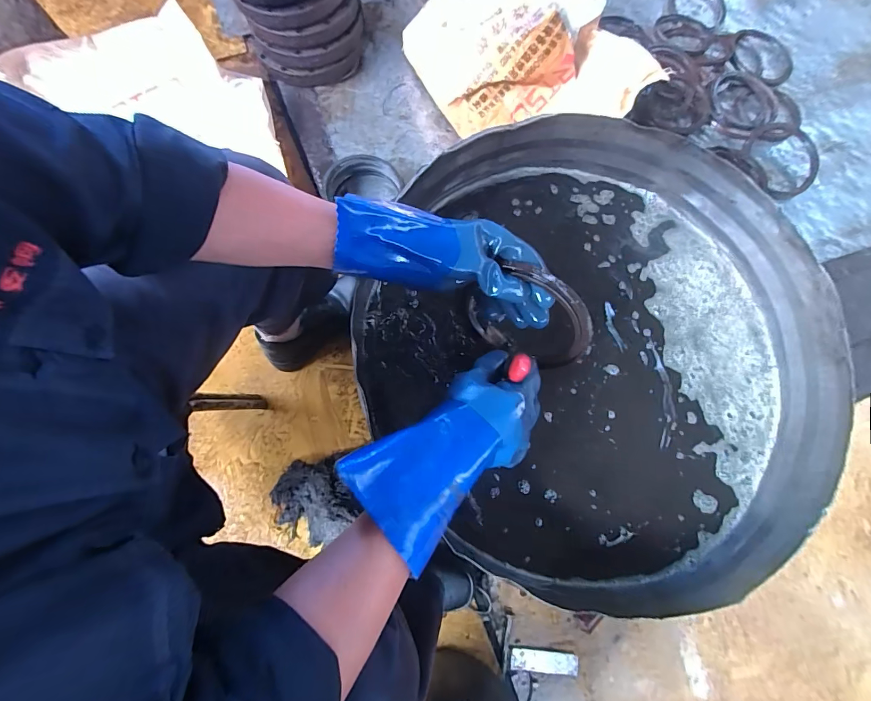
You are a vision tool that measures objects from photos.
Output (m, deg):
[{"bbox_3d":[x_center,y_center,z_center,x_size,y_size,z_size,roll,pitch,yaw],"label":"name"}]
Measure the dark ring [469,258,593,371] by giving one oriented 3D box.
[{"bbox_3d":[0.095,-0.034,0.428,0.138,0.143,0.019,14,57,34],"label":"dark ring"}]

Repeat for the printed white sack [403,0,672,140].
[{"bbox_3d":[0.165,-0.586,0.757,0.403,0.185,0.298,-10,77,-6],"label":"printed white sack"}]

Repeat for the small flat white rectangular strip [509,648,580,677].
[{"bbox_3d":[0.190,0.548,0.698,0.116,0.010,0.033,5,74,2],"label":"small flat white rectangular strip"}]

